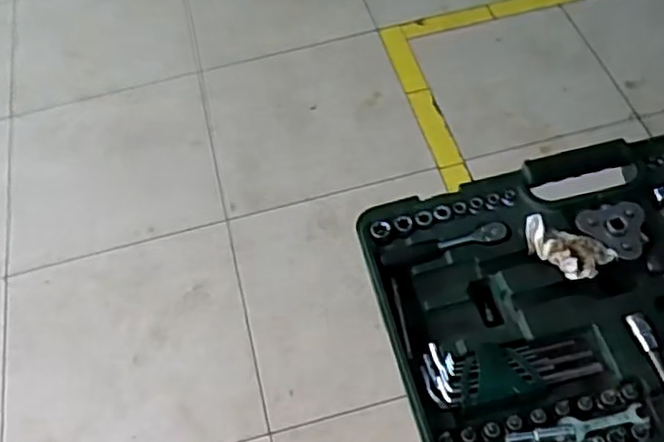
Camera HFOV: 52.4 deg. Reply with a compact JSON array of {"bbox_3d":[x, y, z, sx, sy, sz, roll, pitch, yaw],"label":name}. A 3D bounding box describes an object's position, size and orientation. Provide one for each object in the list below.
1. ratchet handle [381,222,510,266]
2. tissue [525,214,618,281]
[{"bbox_3d":[0.128,0.026,0.766,0.143,0.017,0.023,-14,59,6],"label":"ratchet handle"},{"bbox_3d":[0.251,0.032,0.718,0.095,0.023,0.053,14,59,14],"label":"tissue"}]

